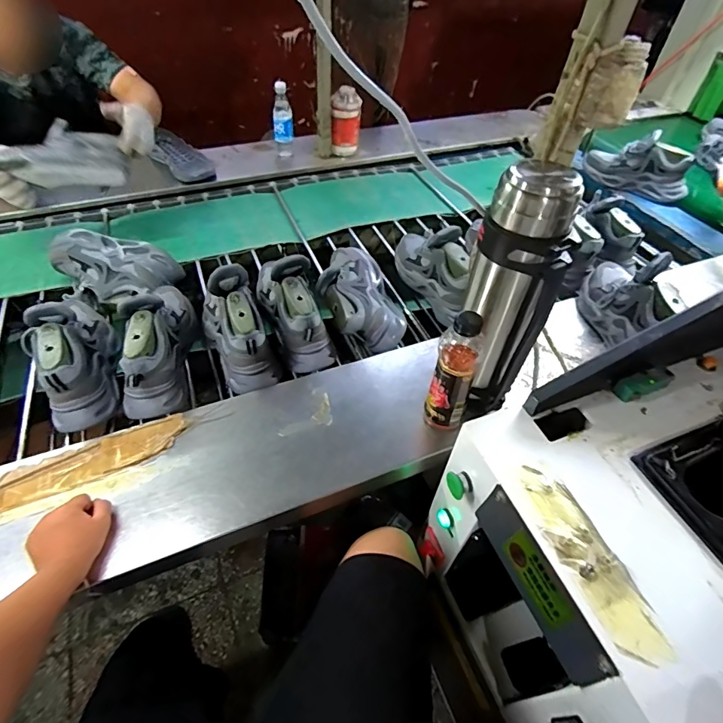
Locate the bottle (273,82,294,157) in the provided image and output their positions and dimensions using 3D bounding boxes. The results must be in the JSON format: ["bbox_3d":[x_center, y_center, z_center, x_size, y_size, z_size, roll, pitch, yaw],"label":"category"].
[{"bbox_3d":[-0.242,-0.740,1.328,0.058,0.192,0.056,4,49,1],"label":"bottle"}]

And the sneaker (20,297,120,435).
[{"bbox_3d":[-0.505,-0.028,0.760,0.094,0.135,0.278,-14,51,-14],"label":"sneaker"}]

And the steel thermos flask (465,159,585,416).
[{"bbox_3d":[0.217,-0.087,0.653,0.092,0.377,0.115,-9,50,-10],"label":"steel thermos flask"}]

